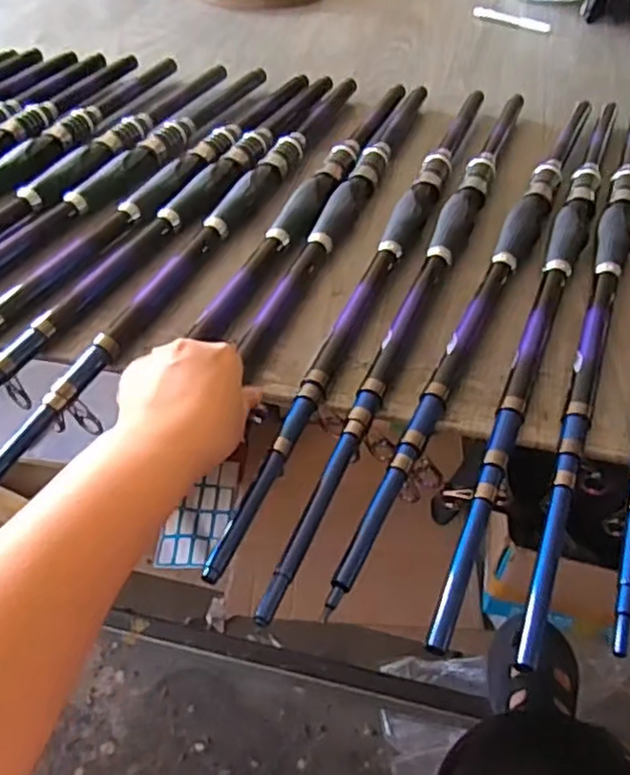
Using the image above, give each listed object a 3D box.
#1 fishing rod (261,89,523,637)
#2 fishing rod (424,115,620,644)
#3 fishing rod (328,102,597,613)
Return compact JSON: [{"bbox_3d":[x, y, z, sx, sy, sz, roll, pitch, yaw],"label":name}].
[{"bbox_3d":[0.100,-0.097,0.571,0.029,0.025,0.654,16,49,15],"label":"fishing rod"},{"bbox_3d":[0.194,-0.086,0.560,0.028,0.023,0.660,18,49,17],"label":"fishing rod"},{"bbox_3d":[0.158,-0.097,0.569,0.030,0.027,0.659,19,50,18],"label":"fishing rod"}]

